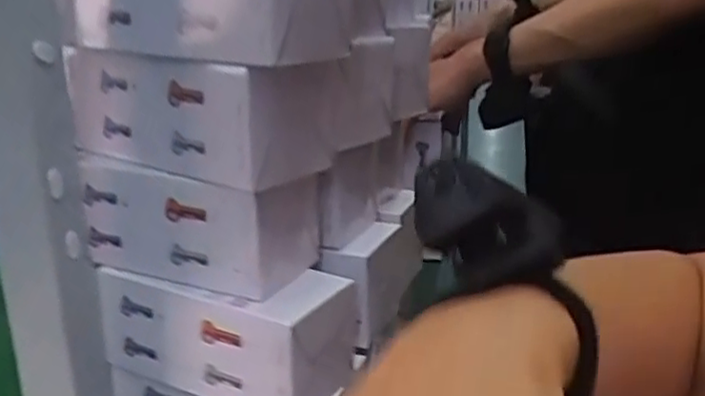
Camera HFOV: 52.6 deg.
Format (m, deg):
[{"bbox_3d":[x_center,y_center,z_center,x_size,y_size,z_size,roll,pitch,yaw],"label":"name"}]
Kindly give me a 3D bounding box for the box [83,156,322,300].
[{"bbox_3d":[-0.097,0.009,0.479,0.141,0.074,0.081,10,22,26],"label":"box"}]

